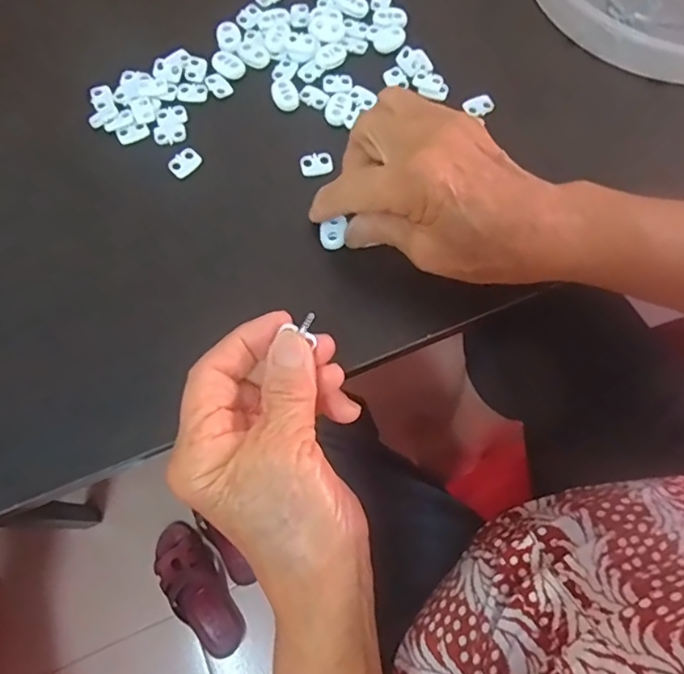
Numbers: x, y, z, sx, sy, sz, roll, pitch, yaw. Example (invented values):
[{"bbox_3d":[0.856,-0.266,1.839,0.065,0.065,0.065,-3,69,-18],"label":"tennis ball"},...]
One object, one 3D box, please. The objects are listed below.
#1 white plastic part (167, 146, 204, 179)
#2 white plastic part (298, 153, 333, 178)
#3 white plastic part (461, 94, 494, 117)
[{"bbox_3d":[-0.094,-0.105,0.329,0.014,0.004,0.020,41,75,12],"label":"white plastic part"},{"bbox_3d":[-0.015,-0.104,0.330,0.020,0.004,0.013,-14,72,-6],"label":"white plastic part"},{"bbox_3d":[0.087,-0.146,0.349,0.018,0.004,0.014,-26,74,-10],"label":"white plastic part"}]

